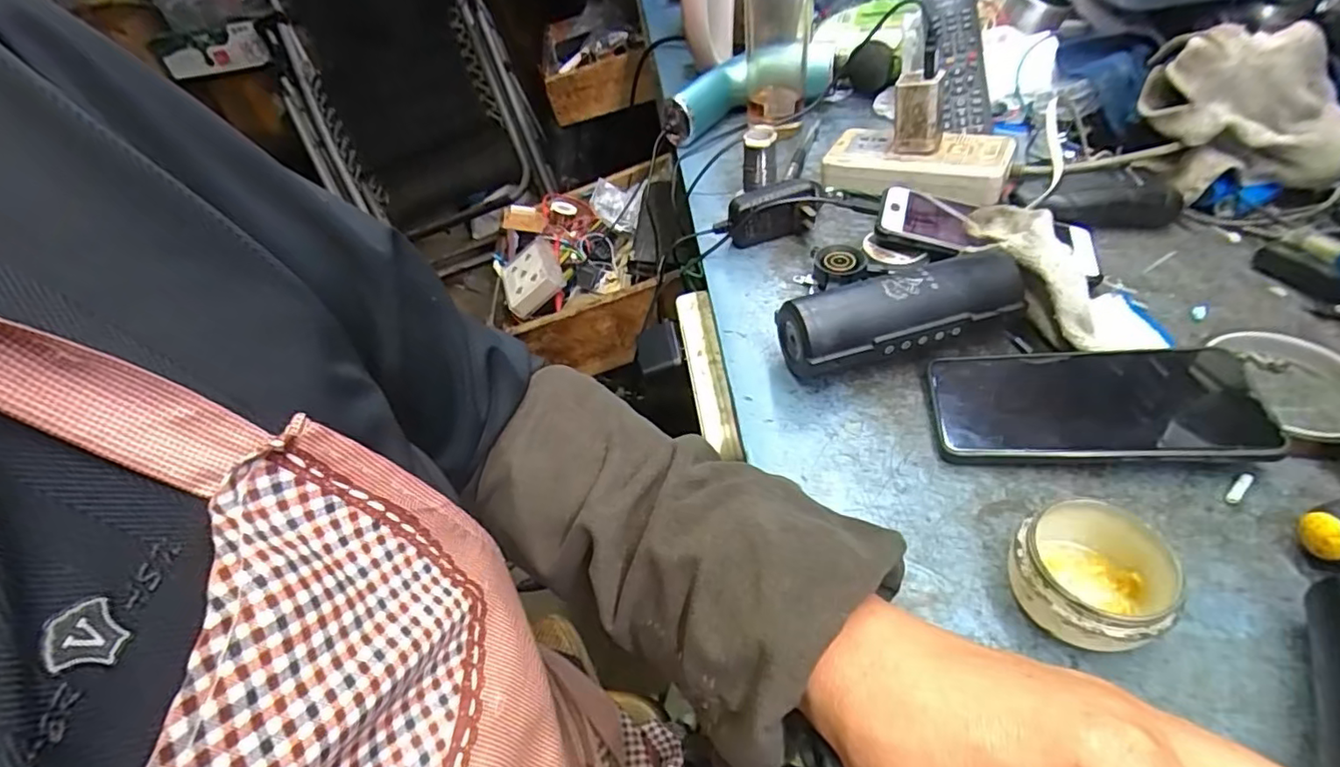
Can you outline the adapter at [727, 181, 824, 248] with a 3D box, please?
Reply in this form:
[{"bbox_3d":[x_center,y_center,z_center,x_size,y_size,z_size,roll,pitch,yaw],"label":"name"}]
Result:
[{"bbox_3d":[0.086,-0.140,0.509,0.072,0.043,0.028,-6,45,2],"label":"adapter"}]

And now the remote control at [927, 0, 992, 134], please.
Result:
[{"bbox_3d":[0.271,-0.301,0.568,0.046,0.027,0.137,-4,84,3],"label":"remote control"}]

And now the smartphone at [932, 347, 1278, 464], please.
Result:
[{"bbox_3d":[0.235,0.011,0.346,0.155,0.009,0.081,0,44,19],"label":"smartphone"}]

